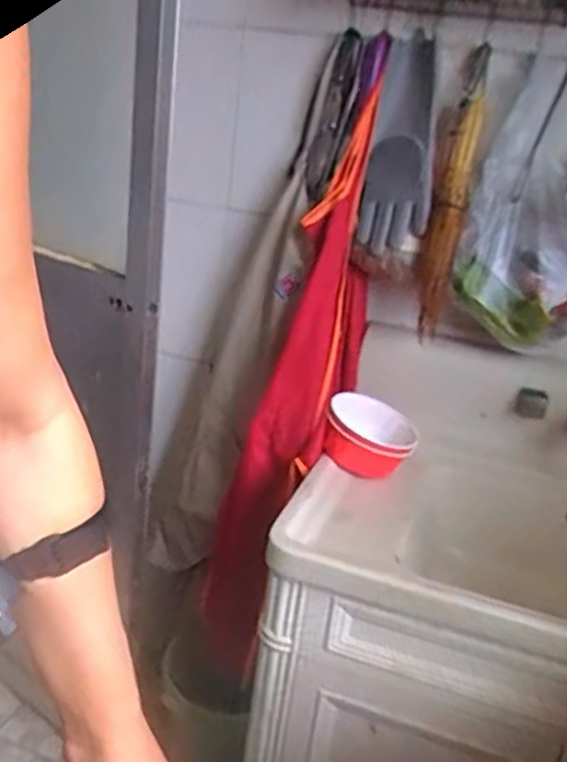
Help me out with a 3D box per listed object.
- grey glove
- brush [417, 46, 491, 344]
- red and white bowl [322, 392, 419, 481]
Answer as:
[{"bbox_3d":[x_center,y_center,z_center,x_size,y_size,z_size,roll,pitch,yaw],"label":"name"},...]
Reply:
[{"bbox_3d":[0.189,-0.375,1.147,0.106,0.327,0.016,6,-4,25],"label":"grey glove"},{"bbox_3d":[0.264,-0.298,1.119,0.049,0.450,0.073,12,-1,11],"label":"brush"},{"bbox_3d":[0.132,0.082,1.130,0.141,0.061,0.161,14,25,15],"label":"red and white bowl"}]

